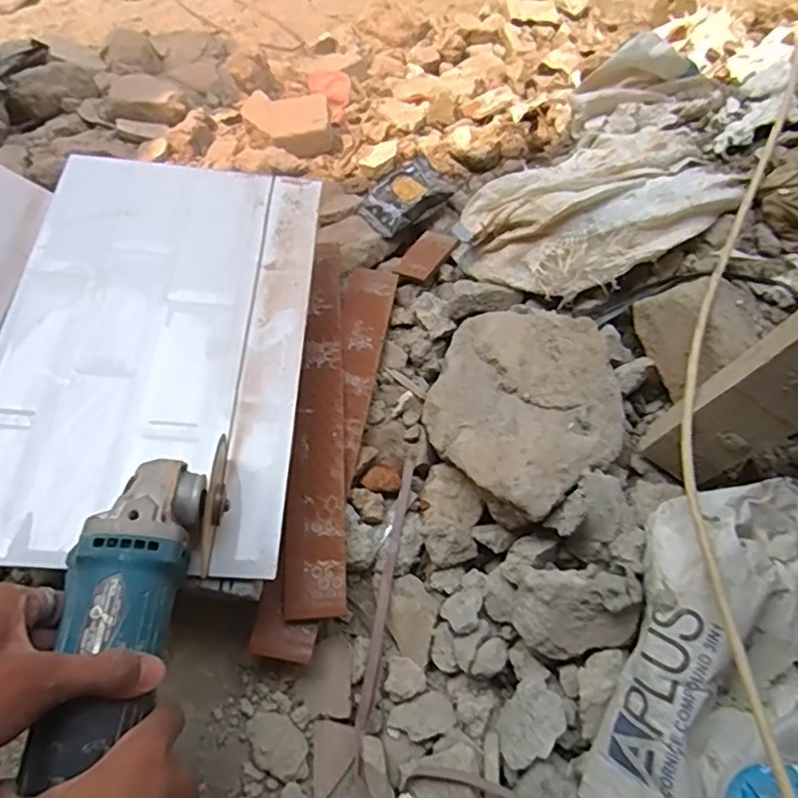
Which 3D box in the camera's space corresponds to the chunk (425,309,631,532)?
[{"bbox_3d":[0.109,-0.002,0.553,0.160,0.075,0.204,-25,64,-17],"label":"chunk"}]

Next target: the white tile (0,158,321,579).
[{"bbox_3d":[-0.213,-0.052,0.523,0.254,0.011,0.389,5,65,-6],"label":"white tile"}]

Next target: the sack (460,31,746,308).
[{"bbox_3d":[0.217,-0.225,0.623,0.323,0.080,0.214,-44,57,-1],"label":"sack"}]

